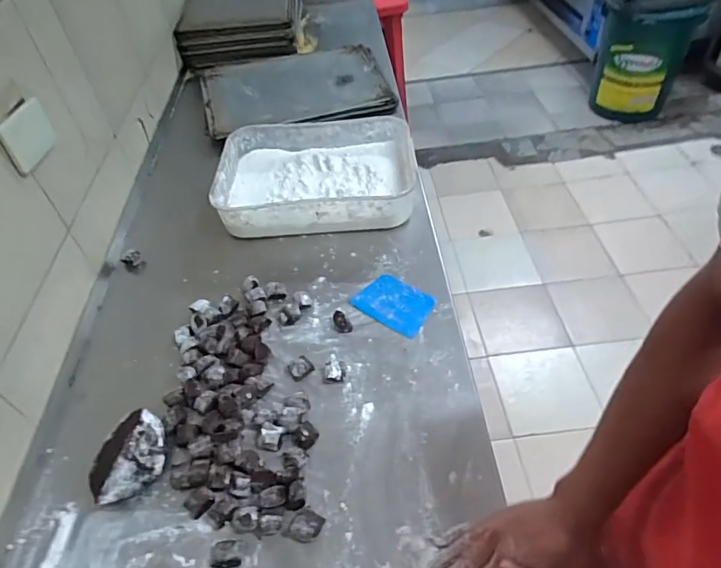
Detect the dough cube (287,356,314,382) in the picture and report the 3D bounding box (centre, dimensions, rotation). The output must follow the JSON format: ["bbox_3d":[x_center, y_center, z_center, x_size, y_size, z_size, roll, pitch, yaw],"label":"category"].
[{"bbox_3d":[-0.090,0.125,0.736,0.034,0.018,0.030,-29,51,-20],"label":"dough cube"}]

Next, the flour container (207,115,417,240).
[{"bbox_3d":[-0.087,-0.218,1.018,0.389,0.089,0.289,-4,47,2],"label":"flour container"}]

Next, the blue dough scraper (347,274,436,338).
[{"bbox_3d":[0.057,0.031,0.825,0.126,0.008,0.088,28,62,27],"label":"blue dough scraper"}]

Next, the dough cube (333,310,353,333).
[{"bbox_3d":[-0.029,0.059,0.793,0.026,0.028,0.028,-18,48,-10],"label":"dough cube"}]

